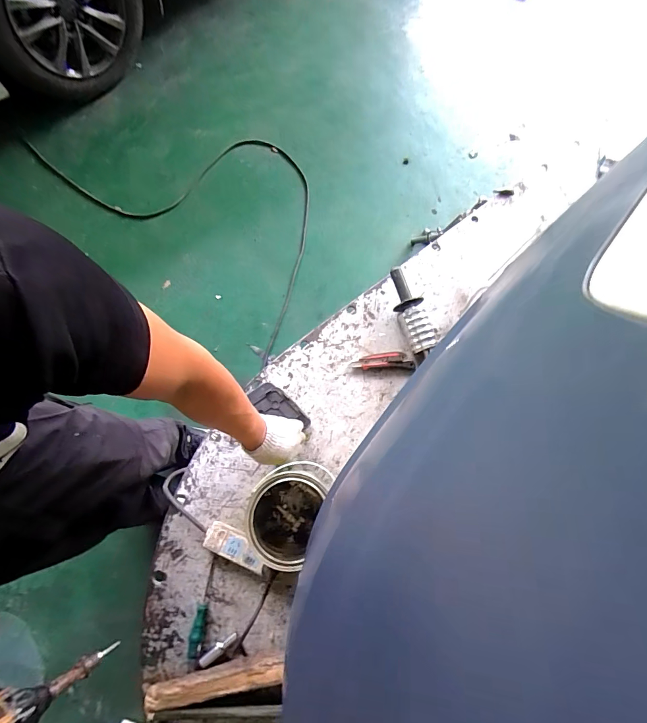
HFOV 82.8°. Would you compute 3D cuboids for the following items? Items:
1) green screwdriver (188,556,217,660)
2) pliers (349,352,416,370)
[{"bbox_3d":[-0.239,0.483,0.720,0.026,0.021,0.172,7,76,-2],"label":"green screwdriver"},{"bbox_3d":[0.142,-0.001,0.876,0.147,0.011,0.039,1,76,-4],"label":"pliers"}]

